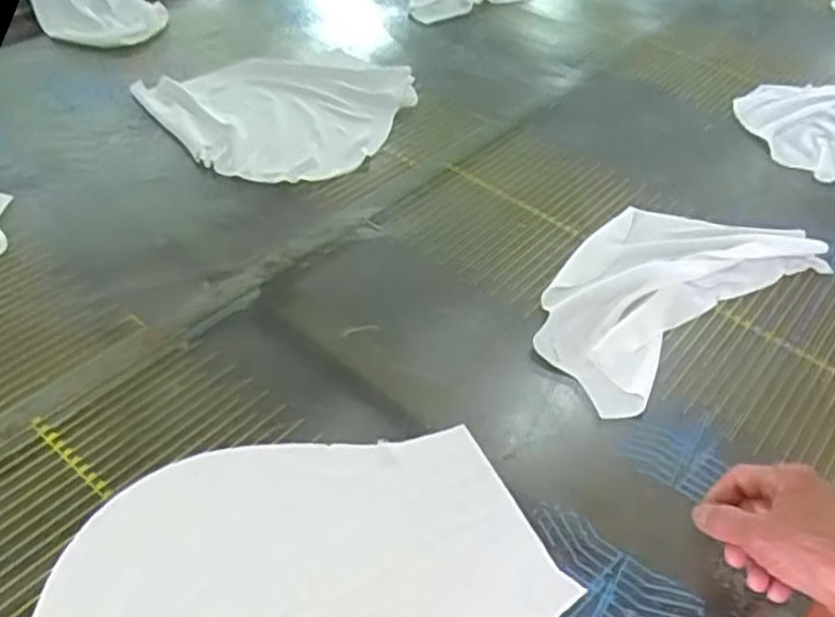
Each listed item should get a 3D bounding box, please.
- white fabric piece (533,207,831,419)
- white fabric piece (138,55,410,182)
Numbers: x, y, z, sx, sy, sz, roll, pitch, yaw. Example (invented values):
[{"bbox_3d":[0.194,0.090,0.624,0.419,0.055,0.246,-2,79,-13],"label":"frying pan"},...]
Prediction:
[{"bbox_3d":[0.241,-0.033,0.708,0.350,0.017,0.162,-28,54,-30],"label":"white fabric piece"},{"bbox_3d":[-0.141,-0.240,0.875,0.303,0.015,0.245,-22,52,-26],"label":"white fabric piece"}]

